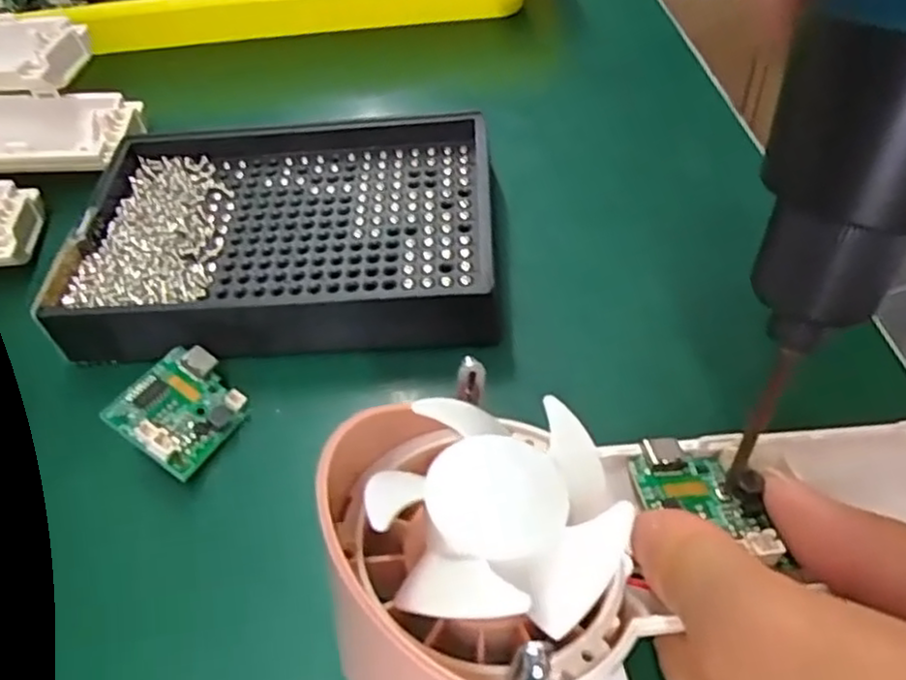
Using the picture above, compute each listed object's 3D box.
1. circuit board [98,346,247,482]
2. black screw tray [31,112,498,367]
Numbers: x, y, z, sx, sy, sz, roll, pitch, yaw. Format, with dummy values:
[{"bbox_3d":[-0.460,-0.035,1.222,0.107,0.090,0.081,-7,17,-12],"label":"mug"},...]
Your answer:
[{"bbox_3d":[-0.075,0.018,0.197,0.029,0.007,0.032,41,51,-2],"label":"circuit board"},{"bbox_3d":[-0.058,-0.038,0.230,0.138,0.020,0.096,-2,52,4],"label":"black screw tray"}]

